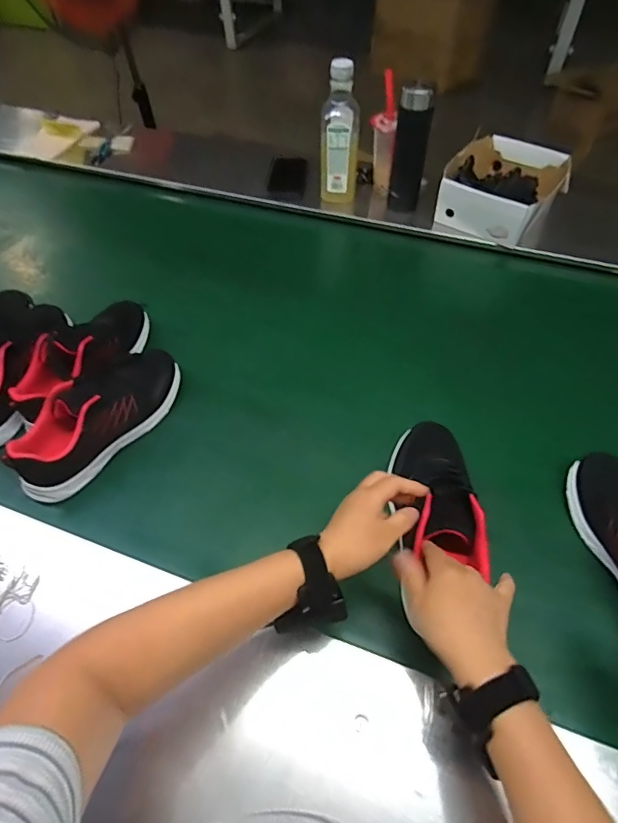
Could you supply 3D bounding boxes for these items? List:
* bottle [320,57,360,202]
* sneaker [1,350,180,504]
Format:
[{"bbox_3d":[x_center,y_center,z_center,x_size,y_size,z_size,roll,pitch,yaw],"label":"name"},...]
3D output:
[{"bbox_3d":[0.060,-0.545,0.926,0.074,0.252,0.062,1,53,4],"label":"bottle"},{"bbox_3d":[-0.288,0.004,0.647,0.084,0.090,0.259,27,59,22],"label":"sneaker"}]

